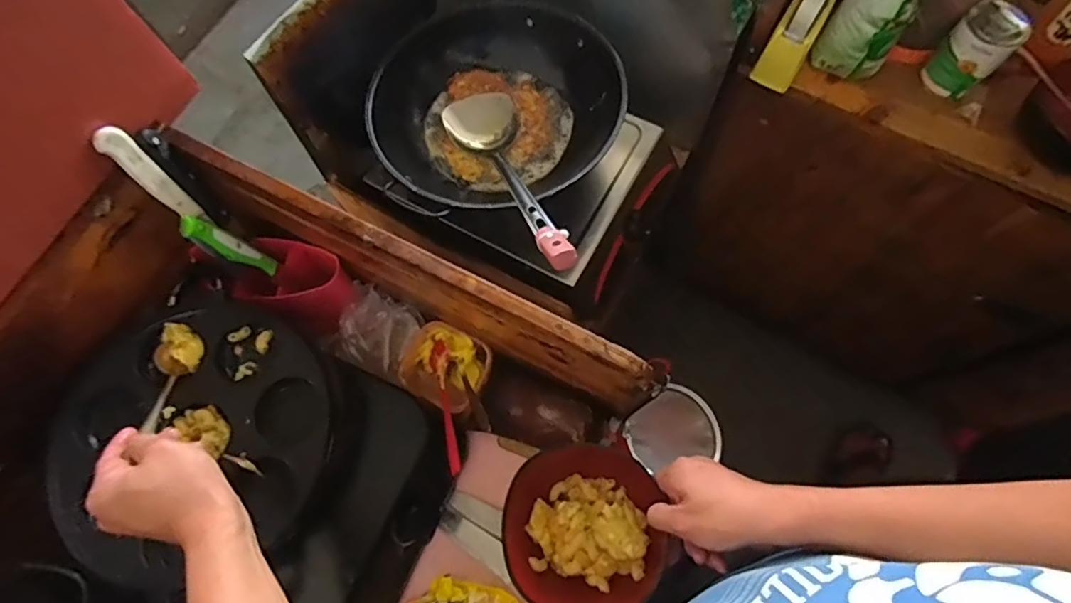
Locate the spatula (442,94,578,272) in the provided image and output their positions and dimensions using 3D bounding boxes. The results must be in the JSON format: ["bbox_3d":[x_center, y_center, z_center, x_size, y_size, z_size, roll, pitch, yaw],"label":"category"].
[{"bbox_3d":[-0.017,-0.151,0.641,0.092,0.053,0.353,-25,45,-6],"label":"spatula"}]

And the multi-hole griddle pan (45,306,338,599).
[{"bbox_3d":[-0.337,0.135,0.561,0.260,0.046,0.255,-1,71,2],"label":"multi-hole griddle pan"}]

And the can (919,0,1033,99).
[{"bbox_3d":[0.578,-0.328,0.749,0.073,0.114,0.067,-1,71,2],"label":"can"}]

